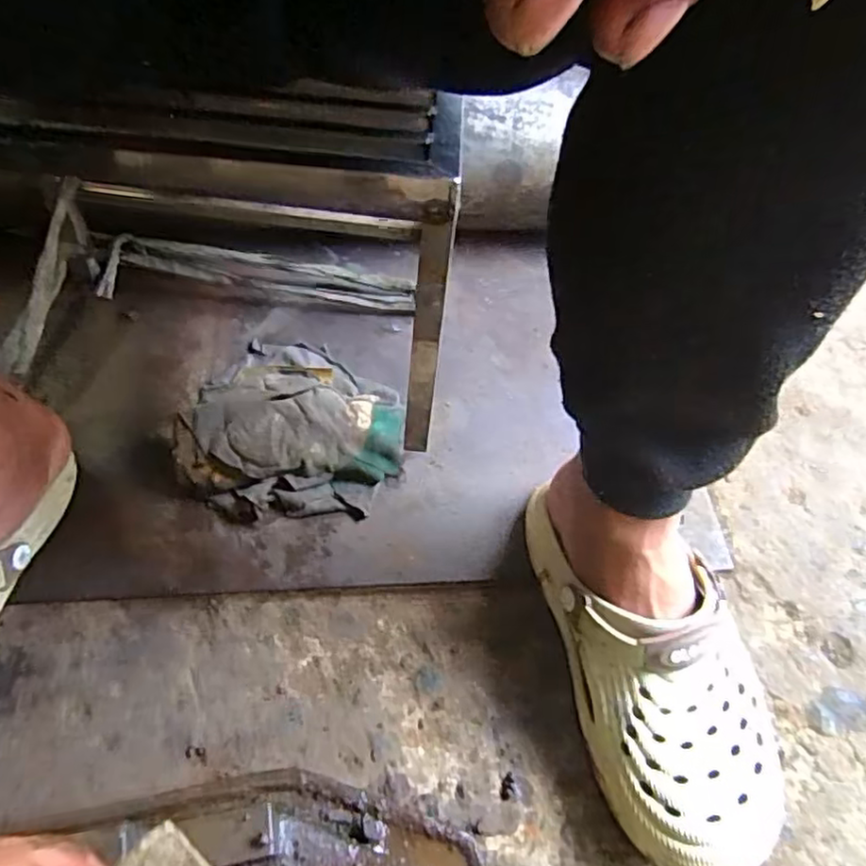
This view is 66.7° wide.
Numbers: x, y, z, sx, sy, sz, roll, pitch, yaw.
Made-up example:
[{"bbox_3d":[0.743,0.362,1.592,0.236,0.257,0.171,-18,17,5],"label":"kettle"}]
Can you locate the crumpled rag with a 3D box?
[{"bbox_3d":[-0.115,-0.018,0.531,0.173,0.056,0.178,-3,55,-4],"label":"crumpled rag"}]

